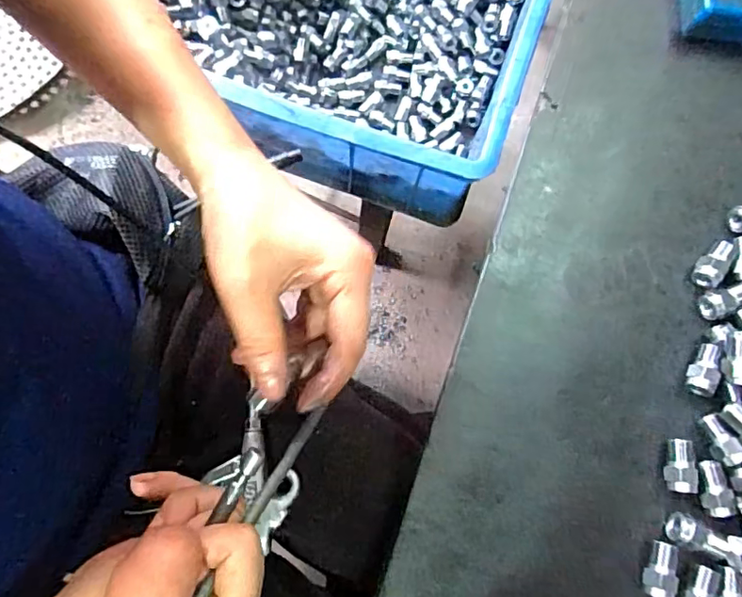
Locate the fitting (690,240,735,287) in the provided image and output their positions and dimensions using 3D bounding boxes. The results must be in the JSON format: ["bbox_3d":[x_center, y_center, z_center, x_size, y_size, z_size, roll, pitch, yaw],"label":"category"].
[{"bbox_3d":[0.215,-0.023,0.345,0.016,0.011,0.031,37,77,4],"label":"fitting"}]

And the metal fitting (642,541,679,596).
[{"bbox_3d":[0.155,0.146,0.299,0.016,0.014,0.028,12,76,-2],"label":"metal fitting"}]

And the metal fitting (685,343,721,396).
[{"bbox_3d":[0.196,0.041,0.327,0.015,0.014,0.031,21,76,0],"label":"metal fitting"}]

